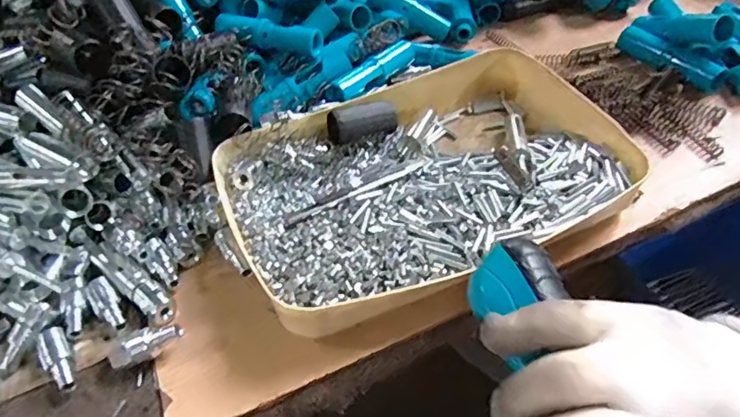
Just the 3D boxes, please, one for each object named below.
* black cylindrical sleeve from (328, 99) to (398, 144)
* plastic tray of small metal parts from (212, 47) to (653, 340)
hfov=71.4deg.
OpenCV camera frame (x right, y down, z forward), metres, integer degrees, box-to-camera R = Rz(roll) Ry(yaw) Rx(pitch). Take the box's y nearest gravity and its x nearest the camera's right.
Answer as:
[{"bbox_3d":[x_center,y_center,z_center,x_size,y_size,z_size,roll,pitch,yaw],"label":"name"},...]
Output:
[{"bbox_3d":[-0.009,-0.083,0.494,0.064,0.029,0.037,-19,47,-12],"label":"black cylindrical sleeve"},{"bbox_3d":[0.049,-0.031,0.451,0.327,0.053,0.236,-23,48,-16],"label":"plastic tray of small metal parts"}]

